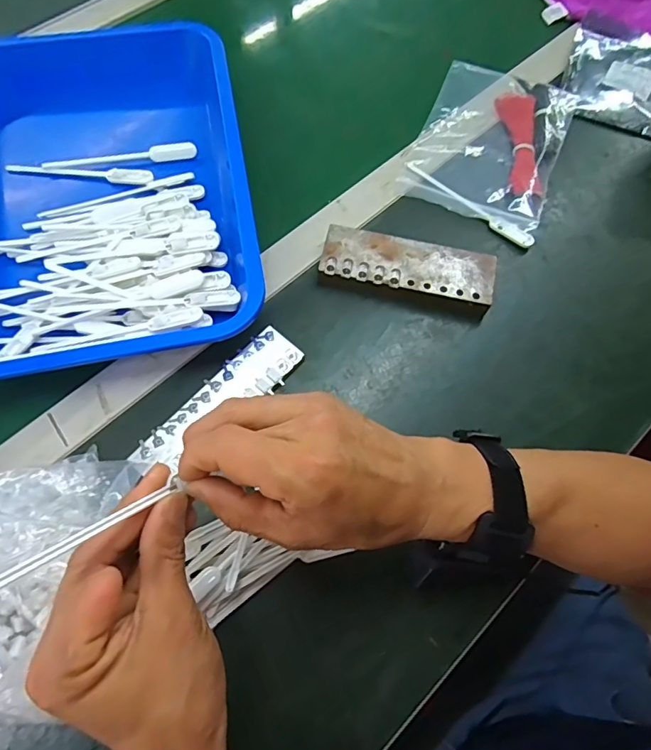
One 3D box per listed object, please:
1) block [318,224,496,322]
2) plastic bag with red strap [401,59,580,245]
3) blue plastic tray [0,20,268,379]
[{"bbox_3d":[0.072,-0.092,0.428,0.148,0.025,0.059,14,69,3],"label":"block"},{"bbox_3d":[0.168,-0.237,0.493,0.143,0.012,0.197,26,70,7],"label":"plastic bag with red strap"},{"bbox_3d":[-0.211,-0.176,0.446,0.275,0.068,0.381,-9,69,-6],"label":"blue plastic tray"}]

